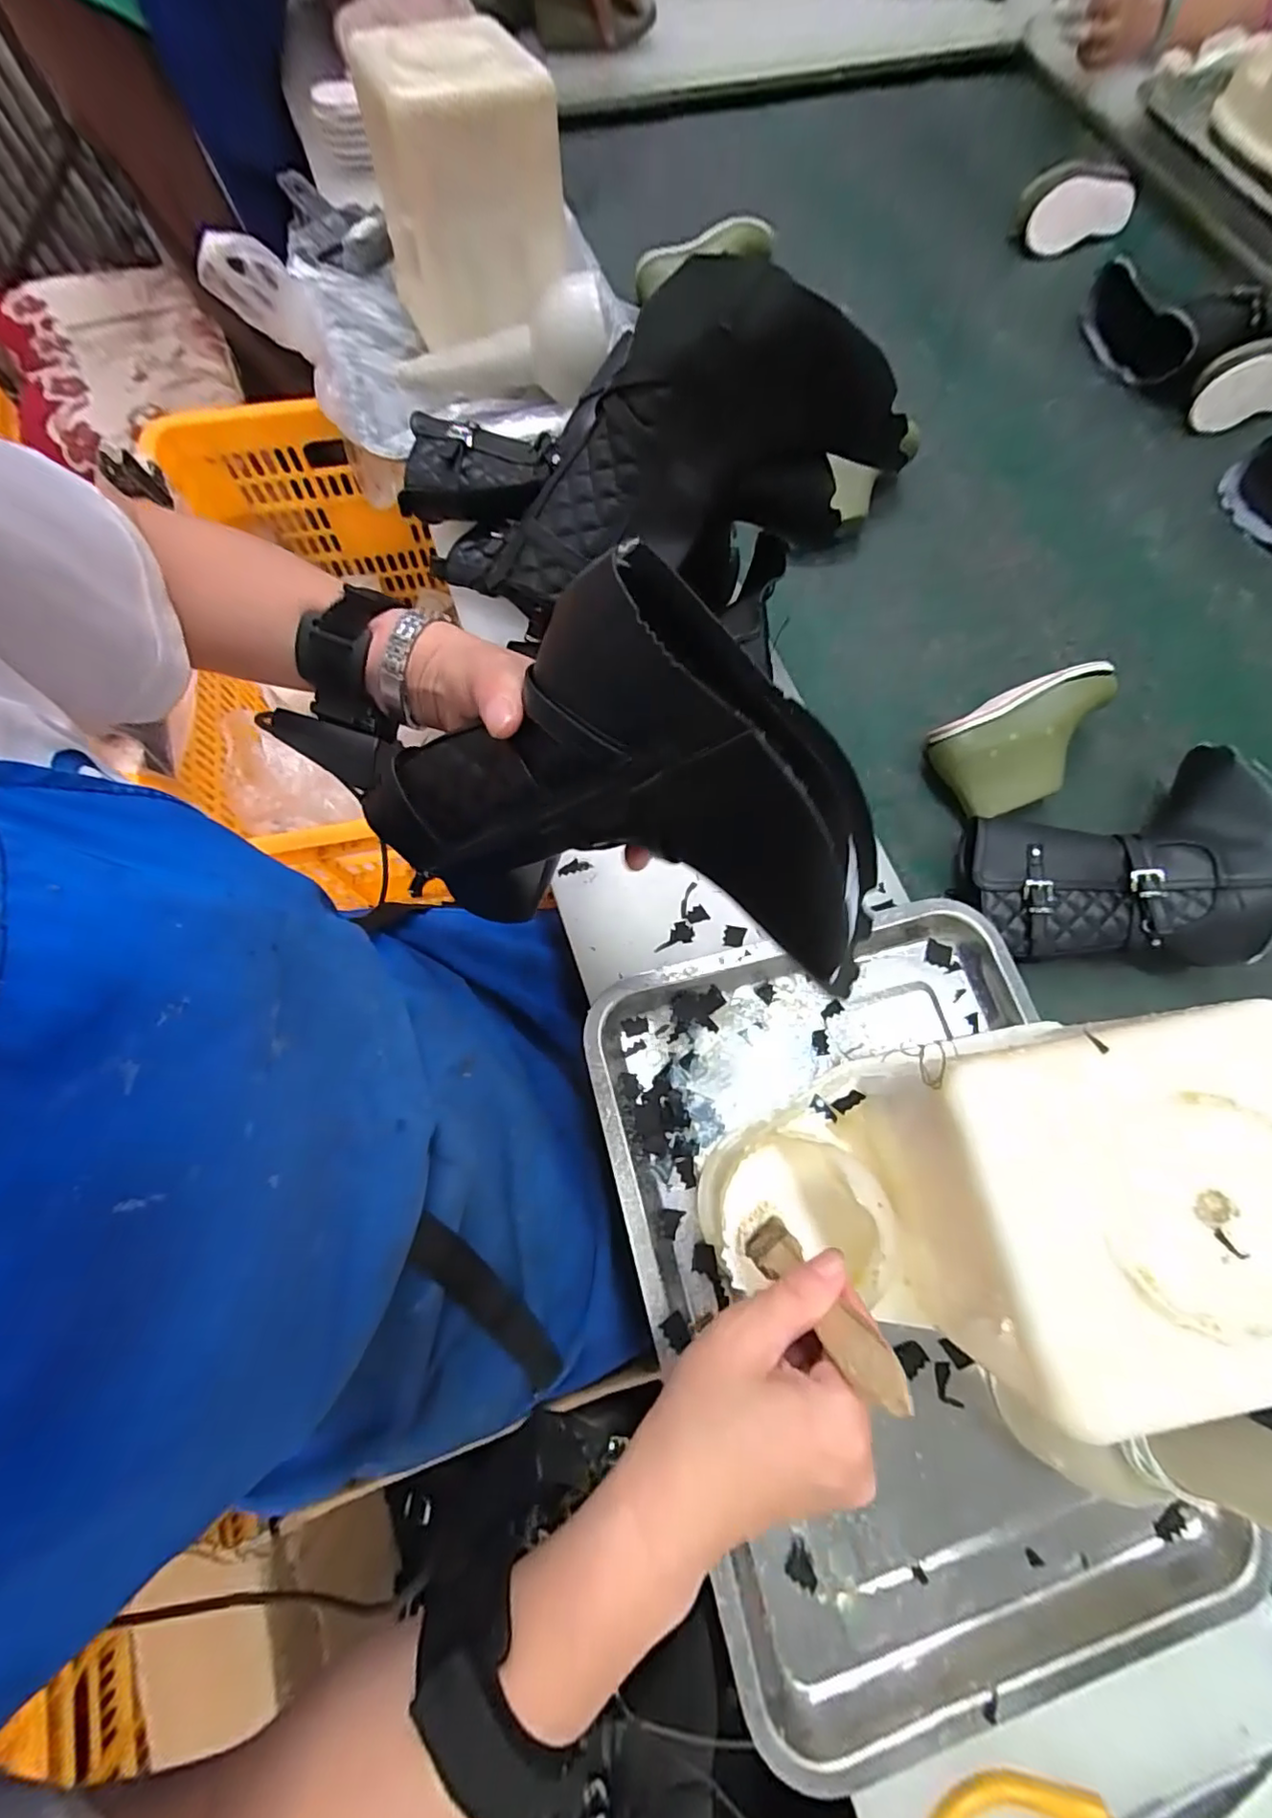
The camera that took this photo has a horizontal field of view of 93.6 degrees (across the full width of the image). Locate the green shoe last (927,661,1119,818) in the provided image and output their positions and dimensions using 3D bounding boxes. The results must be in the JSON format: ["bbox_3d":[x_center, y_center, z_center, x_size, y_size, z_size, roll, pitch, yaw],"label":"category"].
[{"bbox_3d":[0.333,-0.145,0.518,0.160,0.058,0.101,-28,74,-10],"label":"green shoe last"}]

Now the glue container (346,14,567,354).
[{"bbox_3d":[-0.144,-0.604,0.515,0.140,0.149,0.162,-15,73,-6],"label":"glue container"}]

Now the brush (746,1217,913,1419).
[{"bbox_3d":[0.074,0.163,0.249,0.021,0.121,0.007,-29,89,-10],"label":"brush"}]

